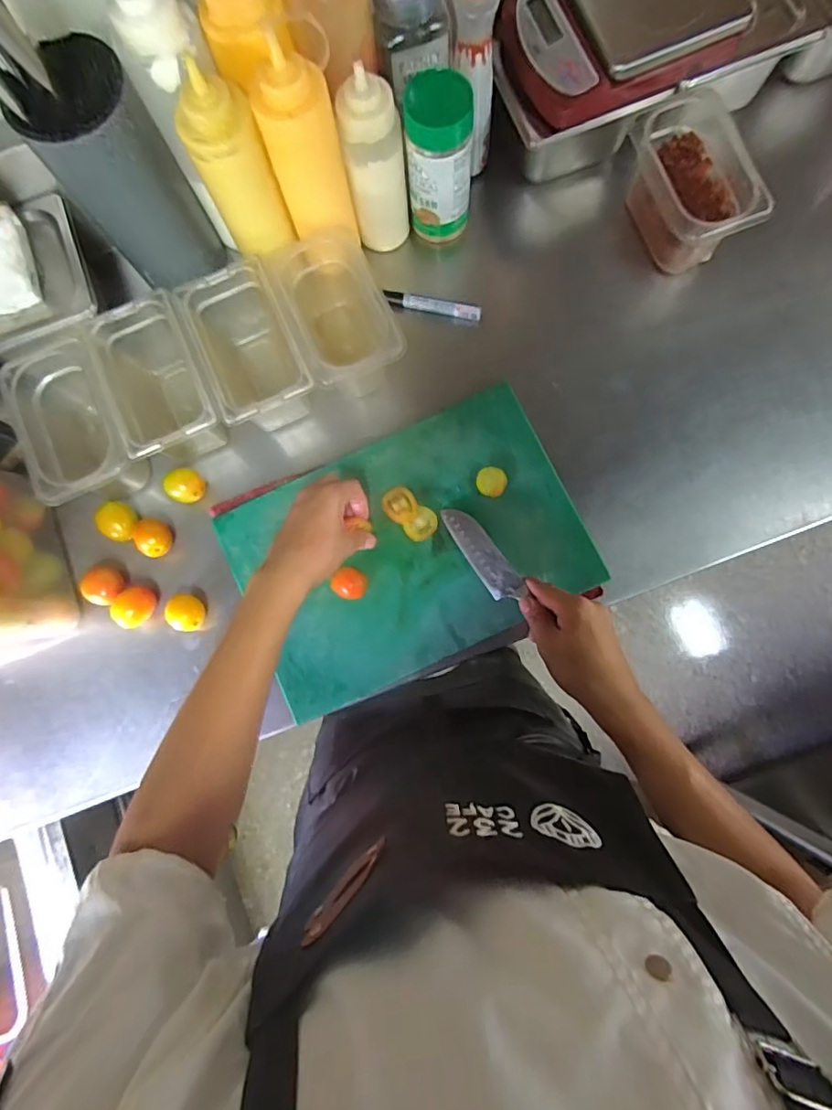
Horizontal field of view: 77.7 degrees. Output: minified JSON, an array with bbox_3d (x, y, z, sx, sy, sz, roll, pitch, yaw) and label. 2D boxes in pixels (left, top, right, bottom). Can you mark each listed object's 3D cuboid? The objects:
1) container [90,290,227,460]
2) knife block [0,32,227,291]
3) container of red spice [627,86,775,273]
[{"bbox_3d":[-0.288,-0.195,0.602,0.109,0.106,0.181,-22,83,0],"label":"container"},{"bbox_3d":[-0.306,-0.396,0.549,0.116,0.205,0.103,-32,83,-2],"label":"knife block"},{"bbox_3d":[0.314,-0.424,0.607,0.097,0.092,0.165,-19,83,0],"label":"container of red spice"}]

